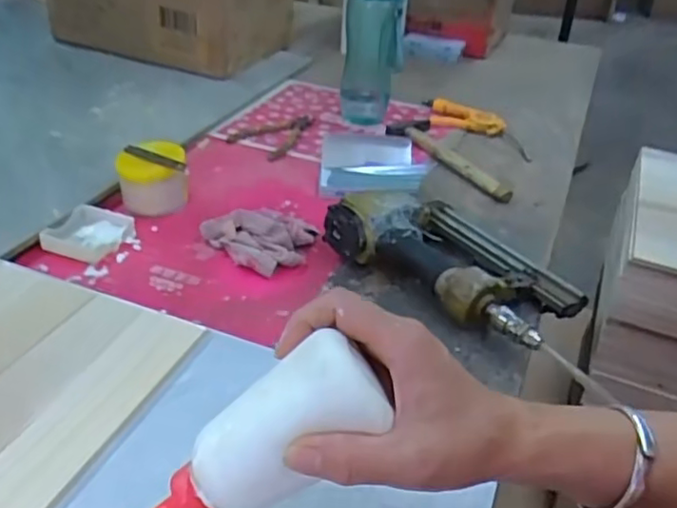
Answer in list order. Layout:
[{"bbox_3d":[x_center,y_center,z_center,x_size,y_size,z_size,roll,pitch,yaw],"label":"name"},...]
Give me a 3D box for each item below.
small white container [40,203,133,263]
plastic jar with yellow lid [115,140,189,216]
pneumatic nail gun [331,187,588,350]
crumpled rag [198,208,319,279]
[{"bbox_3d":[-0.274,-0.024,0.717,0.078,0.020,0.080,11,33,10],"label":"small white container"},{"bbox_3d":[-0.220,-0.089,0.770,0.079,0.065,0.076,-3,34,-11],"label":"plastic jar with yellow lid"},{"bbox_3d":[0.126,-0.001,0.664,0.158,0.056,0.240,-25,43,-37],"label":"pneumatic nail gun"},{"bbox_3d":[-0.089,-0.017,0.692,0.125,0.039,0.087,6,33,2],"label":"crumpled rag"}]

